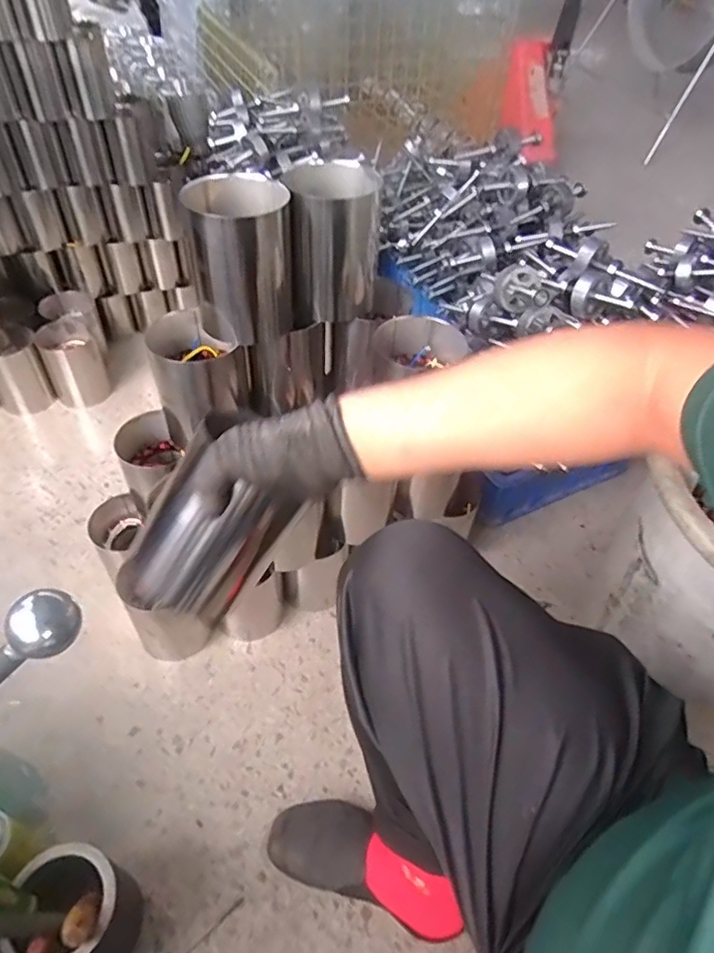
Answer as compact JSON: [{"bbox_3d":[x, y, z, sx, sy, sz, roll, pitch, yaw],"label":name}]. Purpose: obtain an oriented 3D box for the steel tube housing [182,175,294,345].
[{"bbox_3d":[-0.138,-0.262,0.718,0.108,0.172,0.098,4,48,0],"label":"steel tube housing"}]

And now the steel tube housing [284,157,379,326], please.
[{"bbox_3d":[-0.031,-0.303,0.766,0.111,0.166,0.108,-4,48,-6],"label":"steel tube housing"}]

